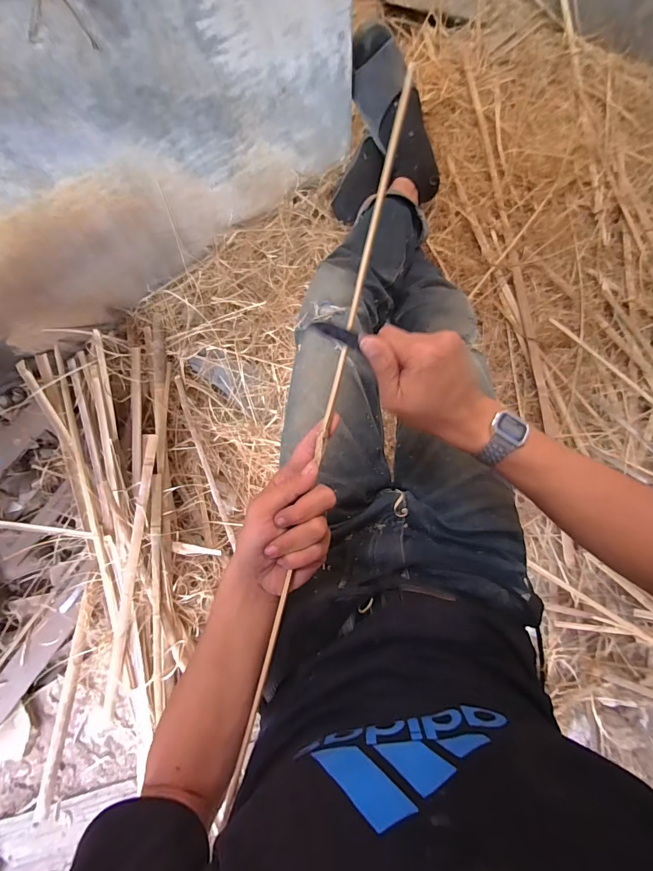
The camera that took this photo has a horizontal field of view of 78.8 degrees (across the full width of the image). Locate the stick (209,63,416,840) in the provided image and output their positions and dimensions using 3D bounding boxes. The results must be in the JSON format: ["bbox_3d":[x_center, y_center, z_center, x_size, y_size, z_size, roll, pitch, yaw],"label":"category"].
[{"bbox_3d":[0.004,-0.026,0.360,0.011,0.010,0.629,14,90,6],"label":"stick"}]

